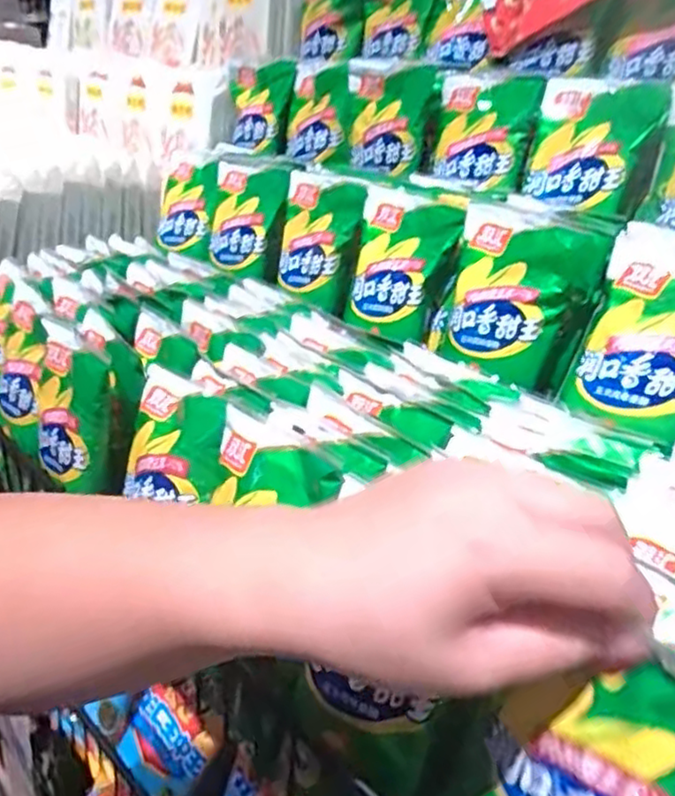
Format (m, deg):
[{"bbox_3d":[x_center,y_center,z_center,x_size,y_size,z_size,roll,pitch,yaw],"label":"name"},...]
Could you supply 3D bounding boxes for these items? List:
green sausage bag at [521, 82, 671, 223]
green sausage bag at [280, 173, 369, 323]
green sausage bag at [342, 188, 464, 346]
[{"bbox_3d":[0.214,-0.211,0.568,0.107,0.108,0.013,21,12,41],"label":"green sausage bag"},{"bbox_3d":[-0.021,-0.155,0.660,0.043,0.110,0.100,-17,34,-36],"label":"green sausage bag"},{"bbox_3d":[0.055,-0.120,0.605,0.108,0.124,0.022,21,12,37],"label":"green sausage bag"}]

